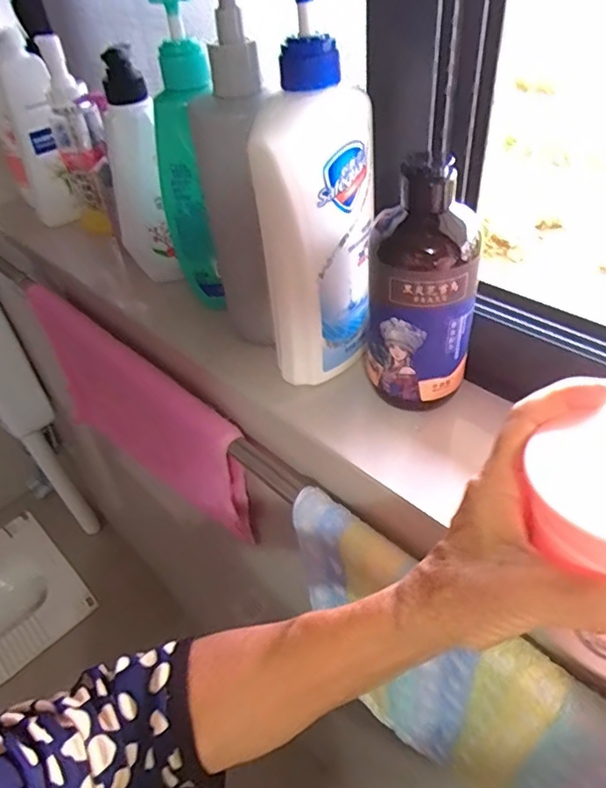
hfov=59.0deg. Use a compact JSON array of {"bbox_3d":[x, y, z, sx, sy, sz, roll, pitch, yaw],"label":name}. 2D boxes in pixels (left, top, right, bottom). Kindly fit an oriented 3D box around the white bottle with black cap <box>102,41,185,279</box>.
[{"bbox_3d":[-0.156,-0.202,0.509,0.063,0.191,0.049,-17,44,-12],"label":"white bottle with black cap"}]

